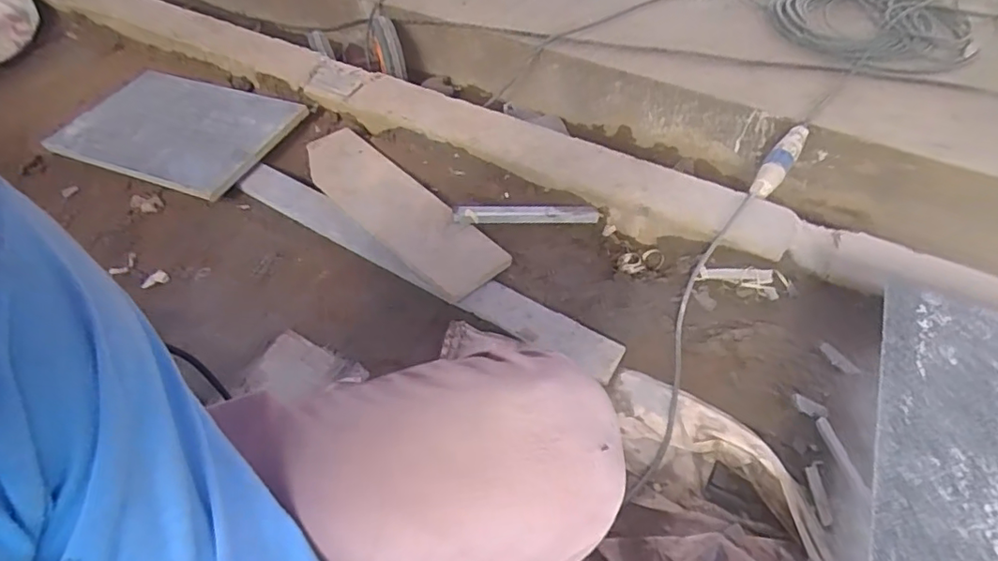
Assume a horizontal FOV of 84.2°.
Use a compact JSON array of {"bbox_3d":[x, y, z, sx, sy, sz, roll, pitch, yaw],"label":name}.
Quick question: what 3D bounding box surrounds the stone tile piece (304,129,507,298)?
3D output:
[{"bbox_3d":[-0.196,-0.140,1.014,0.141,0.031,0.486,-34,57,-27],"label":"stone tile piece"}]

